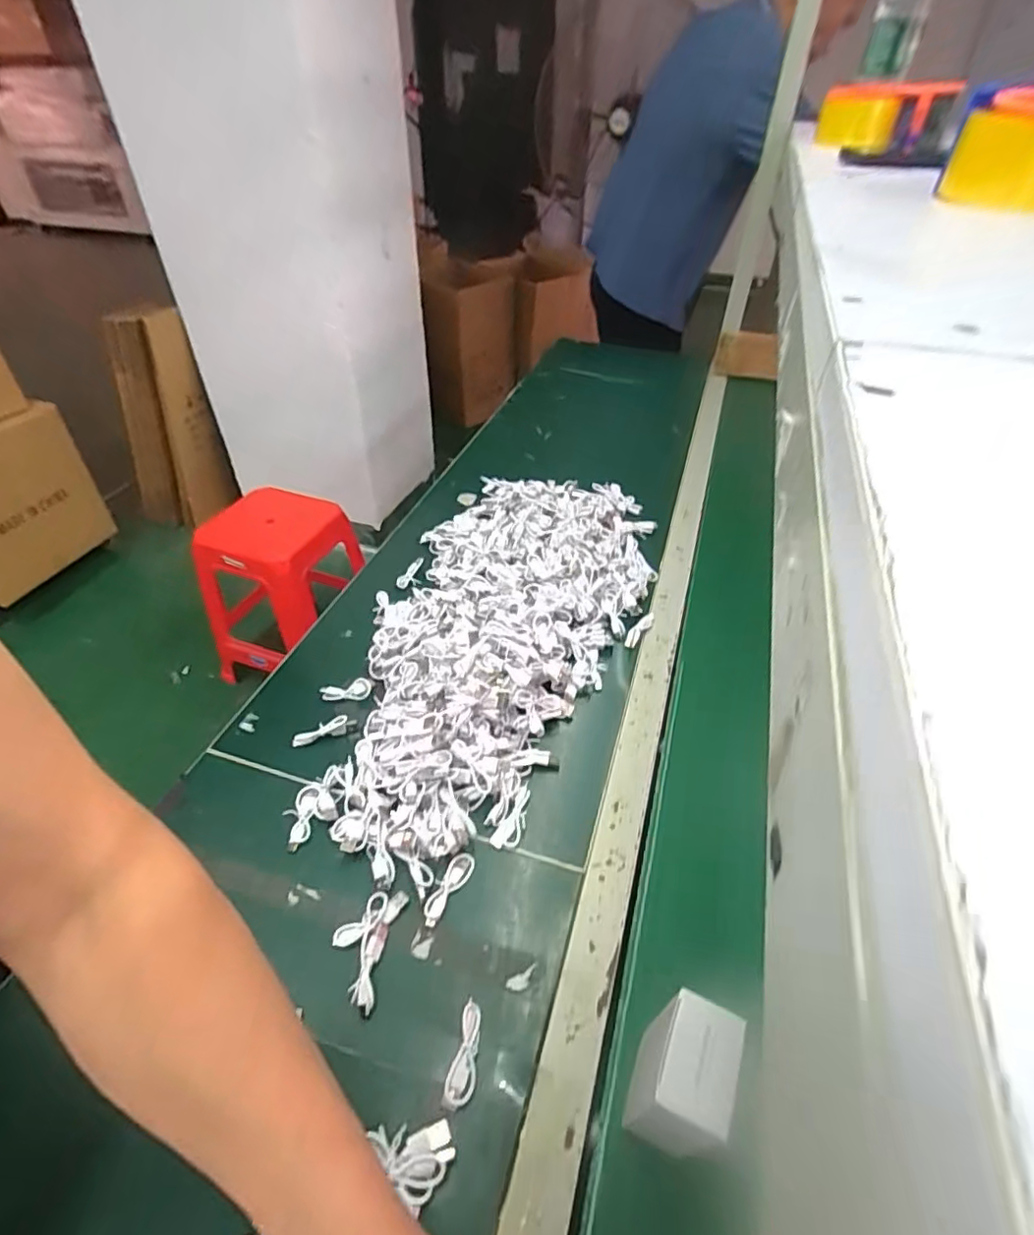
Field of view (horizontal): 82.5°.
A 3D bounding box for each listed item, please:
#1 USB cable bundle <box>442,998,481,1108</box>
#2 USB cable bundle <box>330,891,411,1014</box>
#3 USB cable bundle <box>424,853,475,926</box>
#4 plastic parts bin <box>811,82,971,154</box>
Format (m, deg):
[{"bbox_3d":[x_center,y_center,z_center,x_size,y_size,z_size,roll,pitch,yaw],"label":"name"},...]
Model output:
[{"bbox_3d":[-0.035,0.308,0.416,0.020,0.012,0.060,10,43,10],"label":"USB cable bundle"},{"bbox_3d":[-0.123,0.258,0.466,0.047,0.013,0.084,8,43,8],"label":"USB cable bundle"},{"bbox_3d":[-0.059,0.229,0.502,0.017,0.012,0.063,25,48,24],"label":"USB cable bundle"},{"bbox_3d":[0.481,-0.659,0.779,0.146,0.068,0.075,25,48,24],"label":"plastic parts bin"}]

